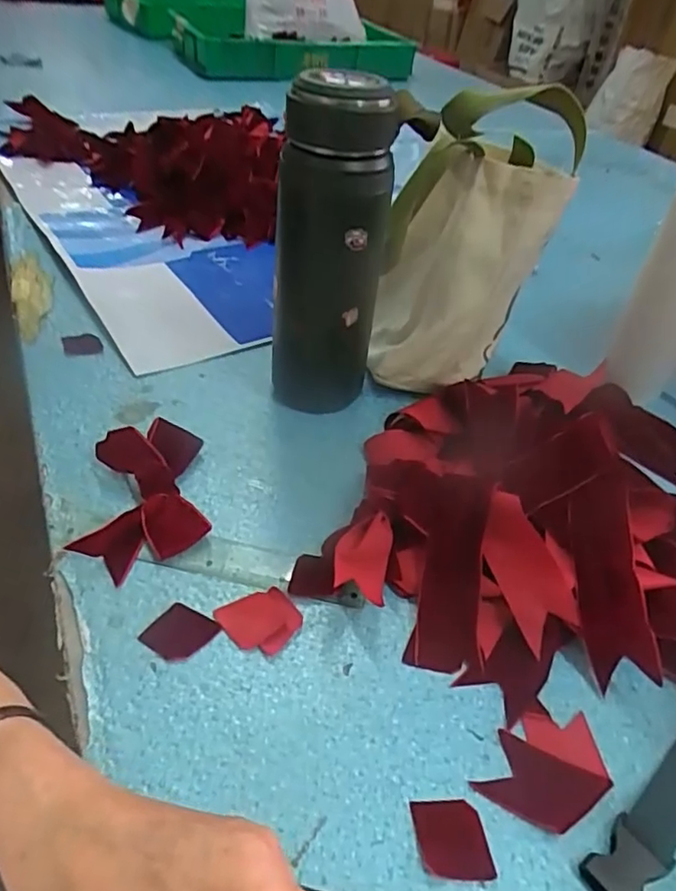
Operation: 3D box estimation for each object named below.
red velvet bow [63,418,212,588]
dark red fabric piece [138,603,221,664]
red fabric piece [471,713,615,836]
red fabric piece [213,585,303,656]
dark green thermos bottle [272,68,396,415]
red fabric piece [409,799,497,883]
[{"bbox_3d":[-0.138,0.033,0.433,0.080,0.027,0.123,-6,44,-13],"label":"red velvet bow"},{"bbox_3d":[-0.093,0.110,0.361,0.034,0.004,0.036,29,47,23],"label":"dark red fabric piece"},{"bbox_3d":[0.111,0.170,0.322,0.074,0.004,0.049,-21,49,-27],"label":"red fabric piece"},{"bbox_3d":[-0.047,0.105,0.370,0.041,0.008,0.043,-31,54,-34],"label":"red fabric piece"},{"bbox_3d":[-0.008,-0.131,0.464,0.081,0.262,0.067,4,42,-2],"label":"dark green thermos bottle"},{"bbox_3d":[0.056,0.191,0.294,0.033,0.004,0.035,-2,43,-9],"label":"red fabric piece"}]

